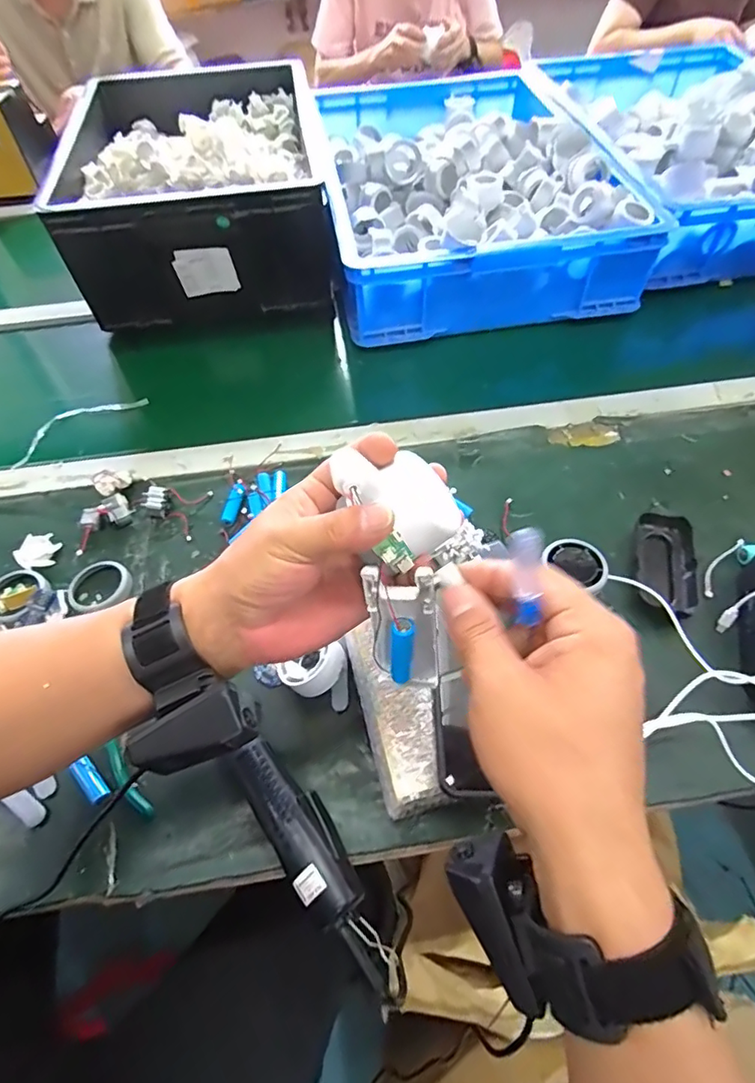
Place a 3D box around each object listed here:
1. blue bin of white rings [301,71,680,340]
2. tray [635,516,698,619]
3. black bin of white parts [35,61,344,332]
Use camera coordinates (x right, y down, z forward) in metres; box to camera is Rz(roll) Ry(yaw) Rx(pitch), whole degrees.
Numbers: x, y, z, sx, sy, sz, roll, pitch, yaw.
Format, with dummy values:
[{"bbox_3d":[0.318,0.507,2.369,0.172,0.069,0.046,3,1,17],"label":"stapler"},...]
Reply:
[{"bbox_3d":[0.137,-0.566,0.847,0.432,0.125,0.581,-7,56,-2],"label":"blue bin of white rings"},{"bbox_3d":[0.279,0.024,0.515,0.049,0.028,0.110,12,58,10],"label":"tray"},{"bbox_3d":[-0.261,-0.546,0.823,0.351,0.174,0.446,-8,56,-3],"label":"black bin of white parts"}]

